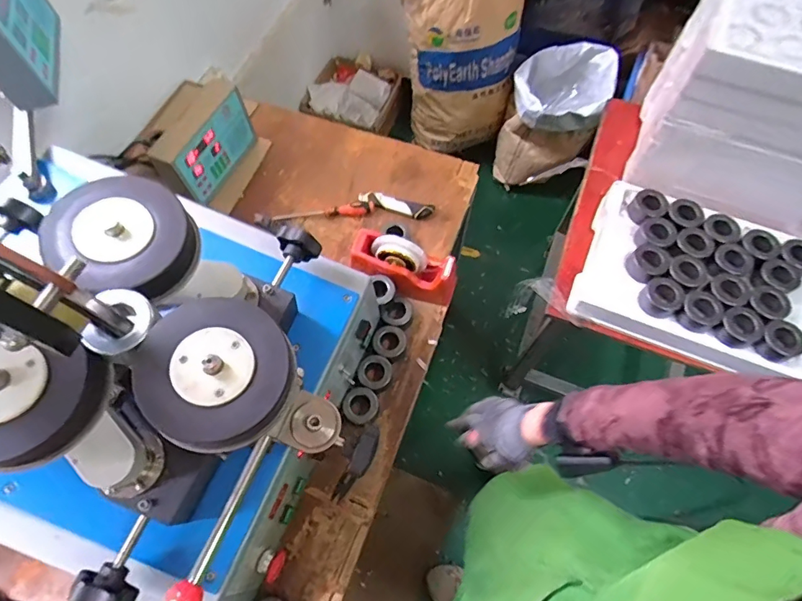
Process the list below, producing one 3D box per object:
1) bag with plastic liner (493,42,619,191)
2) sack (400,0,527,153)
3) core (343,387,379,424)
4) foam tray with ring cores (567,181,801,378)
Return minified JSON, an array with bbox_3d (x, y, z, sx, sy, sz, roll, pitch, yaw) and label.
[{"bbox_3d":[0.548,-0.648,1.700,0.333,0.415,0.302,12,65,5],"label":"bag with plastic liner"},{"bbox_3d":[0.232,-0.827,1.618,0.400,0.593,0.252,-19,66,-10],"label":"sack"},{"bbox_3d":[-0.070,0.182,0.801,0.060,0.023,0.060,5,72,-16],"label":"core"},{"bbox_3d":[0.534,-0.052,0.834,0.375,0.082,0.290,23,66,10],"label":"foam tray with ring cores"}]

